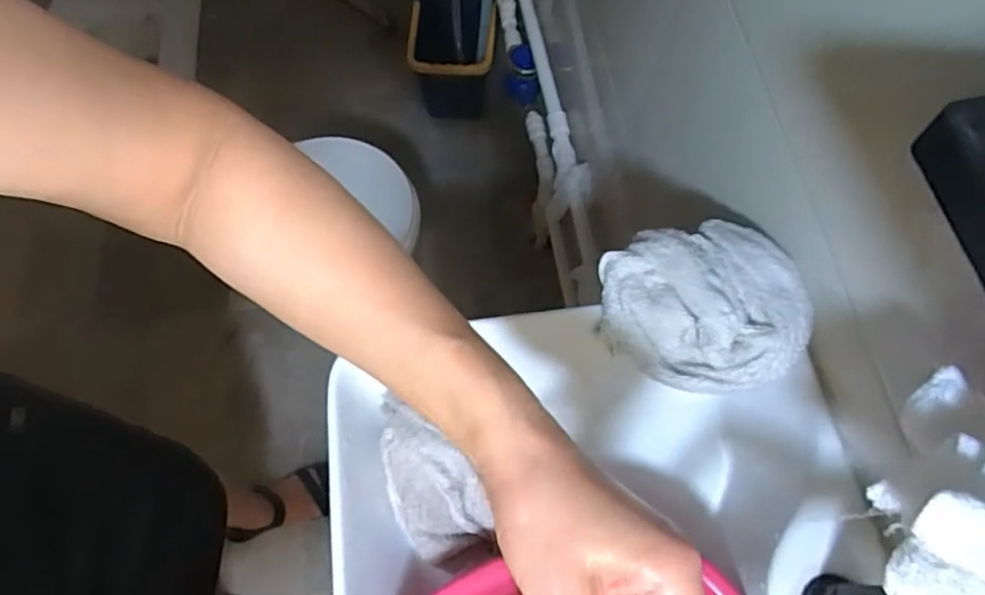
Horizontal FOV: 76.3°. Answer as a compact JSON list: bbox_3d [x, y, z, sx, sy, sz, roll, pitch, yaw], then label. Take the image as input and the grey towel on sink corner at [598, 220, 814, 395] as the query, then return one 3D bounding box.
[{"bbox_3d":[0.163,0.004,0.486,0.150,0.054,0.140,-16,68,-9],"label":"grey towel on sink corner"}]

